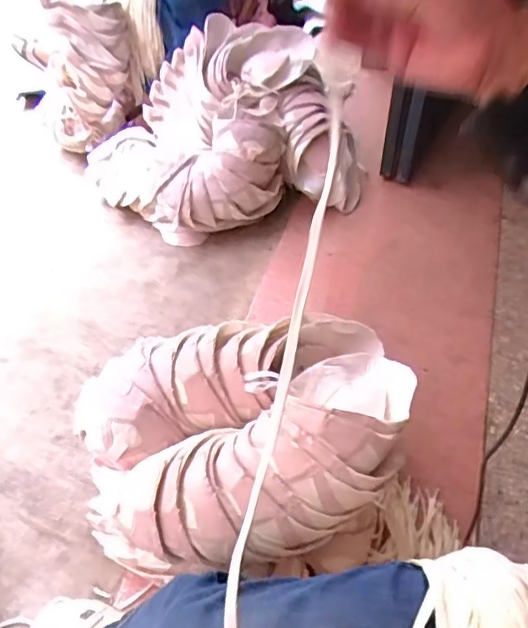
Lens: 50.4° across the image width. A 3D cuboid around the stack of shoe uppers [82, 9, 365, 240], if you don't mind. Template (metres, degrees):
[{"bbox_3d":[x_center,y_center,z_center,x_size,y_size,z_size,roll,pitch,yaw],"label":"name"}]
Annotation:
[{"bbox_3d":[-0.102,-0.451,1.437,0.663,0.373,0.416,-18,51,-13],"label":"stack of shoe uppers"}]

